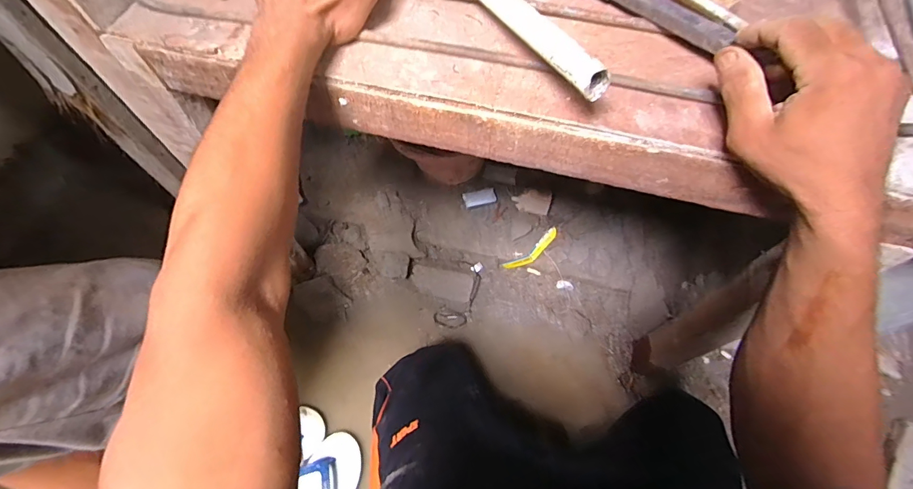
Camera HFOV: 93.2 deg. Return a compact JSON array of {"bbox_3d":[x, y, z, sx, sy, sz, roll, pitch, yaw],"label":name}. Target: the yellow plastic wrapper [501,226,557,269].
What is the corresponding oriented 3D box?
[{"bbox_3d":[0.170,0.016,0.961,0.140,0.022,0.037,-38,66,3],"label":"yellow plastic wrapper"}]

